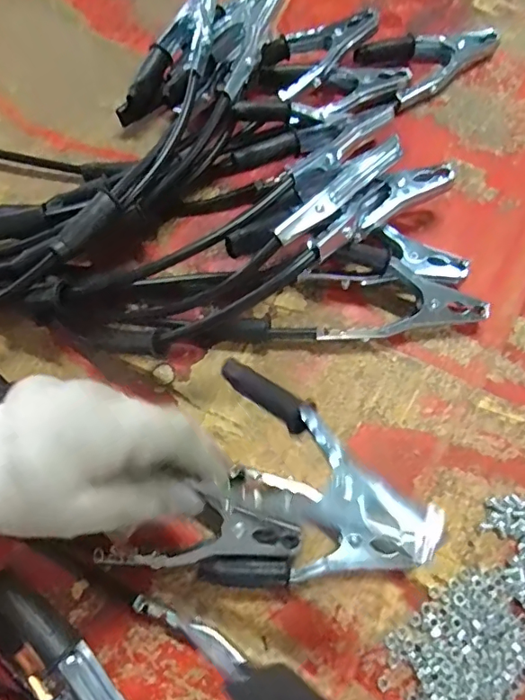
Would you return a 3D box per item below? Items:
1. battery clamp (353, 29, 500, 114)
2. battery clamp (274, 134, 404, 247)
[{"bbox_3d":[0.177,-0.296,0.514,0.145,0.025,0.073,-25,68,-10],"label":"battery clamp"},{"bbox_3d":[0.058,-0.118,0.390,0.125,0.037,0.022,-41,73,-14],"label":"battery clamp"}]

